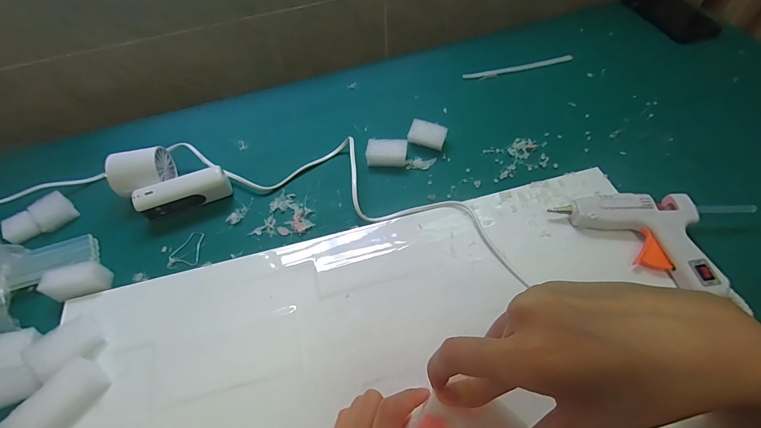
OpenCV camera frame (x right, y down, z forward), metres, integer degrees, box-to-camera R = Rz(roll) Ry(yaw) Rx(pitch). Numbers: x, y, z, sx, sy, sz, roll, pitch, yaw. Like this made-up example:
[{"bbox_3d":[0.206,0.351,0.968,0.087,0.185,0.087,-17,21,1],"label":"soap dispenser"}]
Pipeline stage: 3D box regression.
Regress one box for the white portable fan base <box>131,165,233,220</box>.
[{"bbox_3d":[-0.225,-0.022,0.404,0.096,0.042,0.022,-22,58,-12],"label":"white portable fan base"}]

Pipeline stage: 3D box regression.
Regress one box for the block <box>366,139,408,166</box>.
[{"bbox_3d":[0.008,-0.077,0.442,0.050,0.024,0.030,2,56,4],"label":"block"}]

